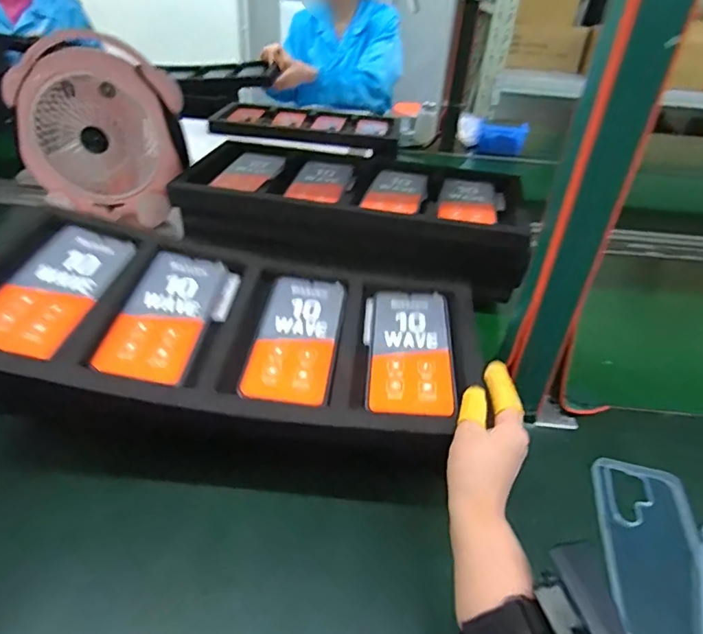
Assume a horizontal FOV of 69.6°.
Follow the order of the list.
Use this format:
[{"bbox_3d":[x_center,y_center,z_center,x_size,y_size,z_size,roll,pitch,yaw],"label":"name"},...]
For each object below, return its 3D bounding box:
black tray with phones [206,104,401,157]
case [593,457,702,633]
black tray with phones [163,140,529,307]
[{"bbox_3d":[-0.111,-0.512,1.353,0.495,0.033,0.246,11,36,10],"label":"black tray with phones"},{"bbox_3d":[0.269,0.203,0.447,0.084,0.011,0.177,10,36,8],"label":"case"},{"bbox_3d":[0.002,-0.170,0.766,0.465,0.081,0.223,10,36,8],"label":"black tray with phones"}]

